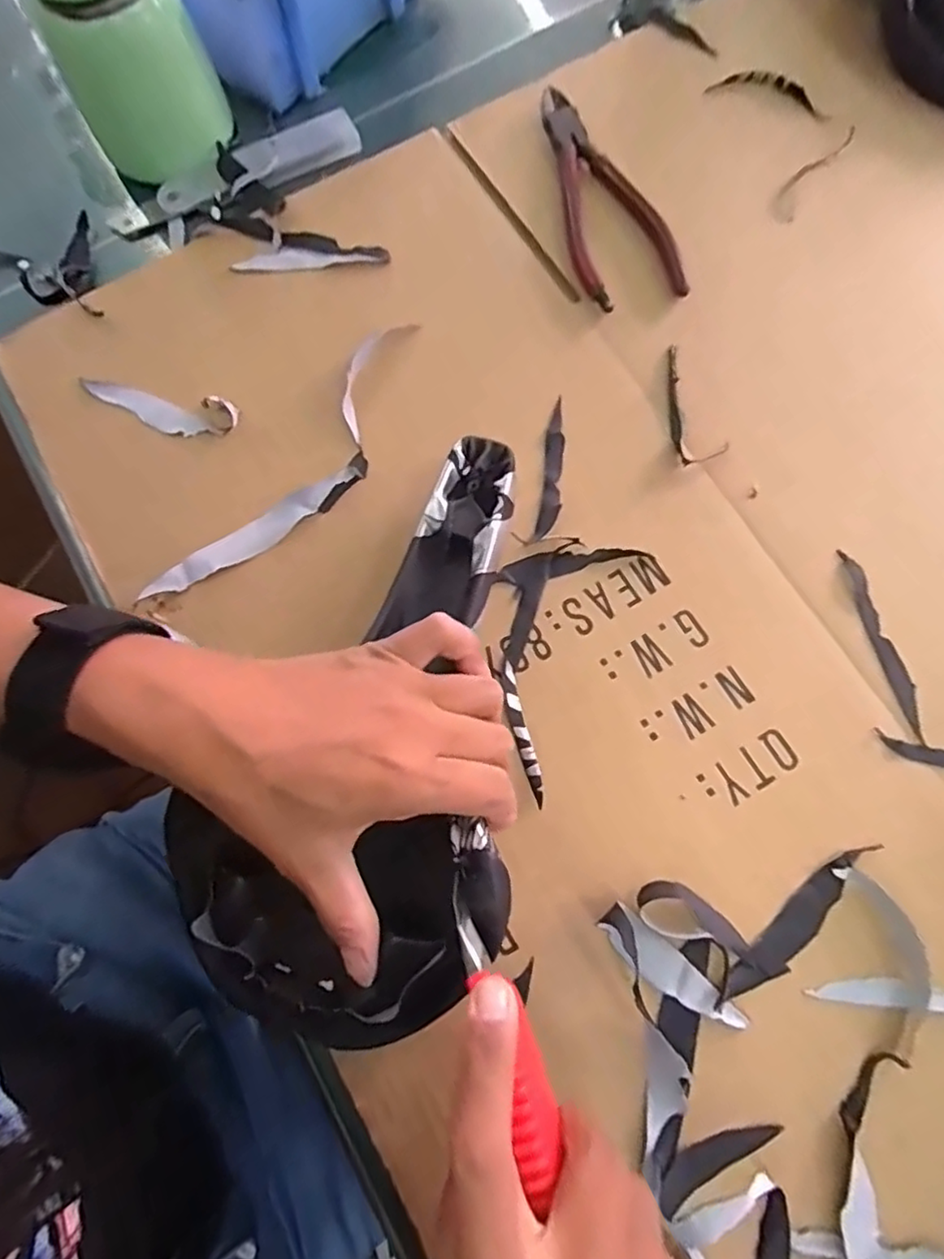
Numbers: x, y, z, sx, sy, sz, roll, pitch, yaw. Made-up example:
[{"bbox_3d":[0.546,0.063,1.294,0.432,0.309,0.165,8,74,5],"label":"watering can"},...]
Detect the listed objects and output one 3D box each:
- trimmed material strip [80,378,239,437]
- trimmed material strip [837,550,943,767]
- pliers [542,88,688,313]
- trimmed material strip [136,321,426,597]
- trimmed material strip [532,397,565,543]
[{"bbox_3d":[-0.170,-0.118,0.343,0.089,0.007,0.023,11,77,4],"label":"trimmed material strip"},{"bbox_3d":[0.199,0.023,0.299,0.042,0.004,0.119,-30,77,-5],"label":"trimmed material strip"},{"bbox_3d":[0.079,-0.251,0.365,0.060,0.011,0.147,-10,76,-1],"label":"pliers"},{"bbox_3d":[-0.088,-0.079,0.330,0.044,0.007,0.192,37,80,10],"label":"trimmed material strip"},{"bbox_3d":[0.042,-0.083,0.329,0.011,0.004,0.078,8,77,4],"label":"trimmed material strip"}]

